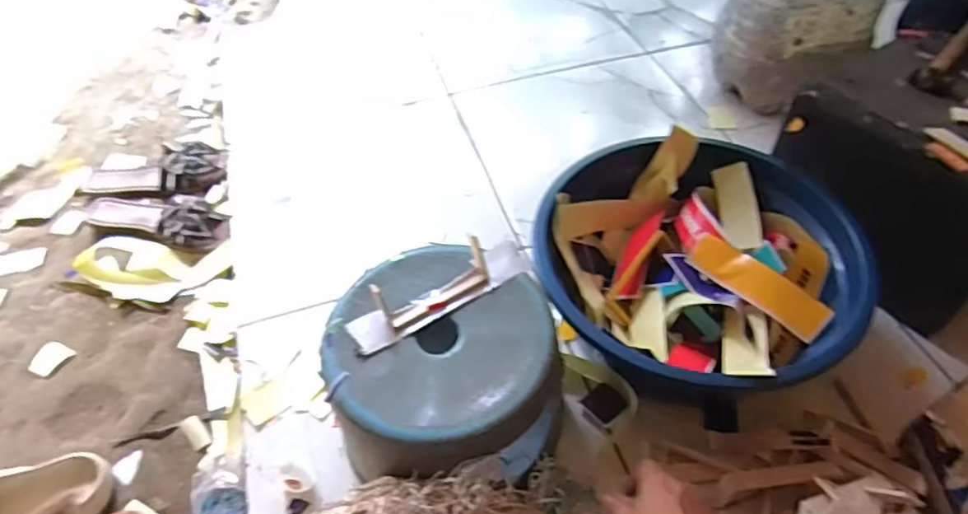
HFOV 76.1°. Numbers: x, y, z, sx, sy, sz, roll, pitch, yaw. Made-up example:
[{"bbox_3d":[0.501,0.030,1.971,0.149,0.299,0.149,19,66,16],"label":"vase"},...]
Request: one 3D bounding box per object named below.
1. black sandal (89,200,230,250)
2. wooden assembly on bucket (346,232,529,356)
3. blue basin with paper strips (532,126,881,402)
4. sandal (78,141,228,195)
[{"bbox_3d":[-0.561,-0.067,1.051,0.259,0.050,0.089,6,50,7],"label":"black sandal"},{"bbox_3d":[-0.043,0.030,0.617,0.194,0.040,0.046,-25,53,-18],"label":"wooden assembly on bucket"},{"bbox_3d":[0.232,0.025,0.733,0.322,0.171,0.338,-1,50,1],"label":"blue basin with paper strips"},{"bbox_3d":[-0.602,-0.156,1.124,0.254,0.057,0.105,-10,50,-6],"label":"sandal"}]

